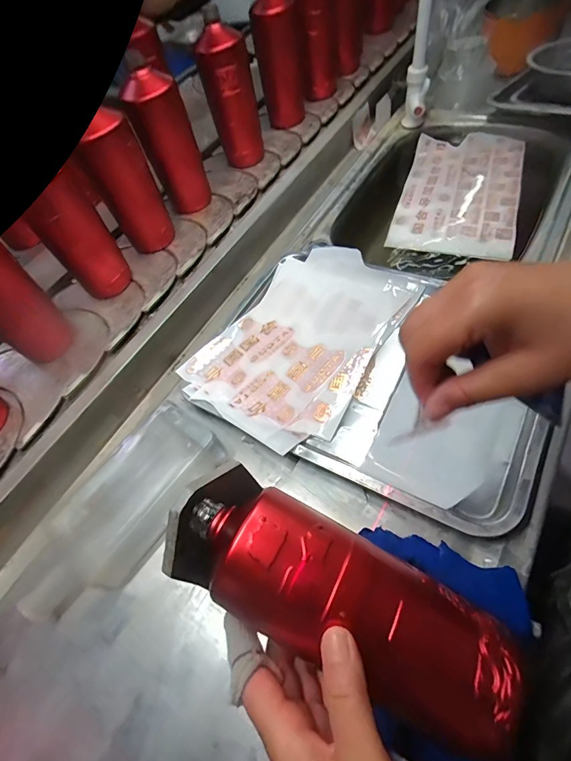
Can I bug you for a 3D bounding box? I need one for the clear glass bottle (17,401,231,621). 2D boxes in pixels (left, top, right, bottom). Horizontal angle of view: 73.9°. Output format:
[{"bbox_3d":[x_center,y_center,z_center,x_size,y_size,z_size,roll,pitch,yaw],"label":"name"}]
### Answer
[{"bbox_3d":[-0.155,0.121,0.393,0.099,0.055,0.201,32,69,24],"label":"clear glass bottle"}]

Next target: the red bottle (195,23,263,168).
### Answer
[{"bbox_3d":[-0.088,-0.474,0.654,0.065,0.194,0.072,37,71,25],"label":"red bottle"}]

